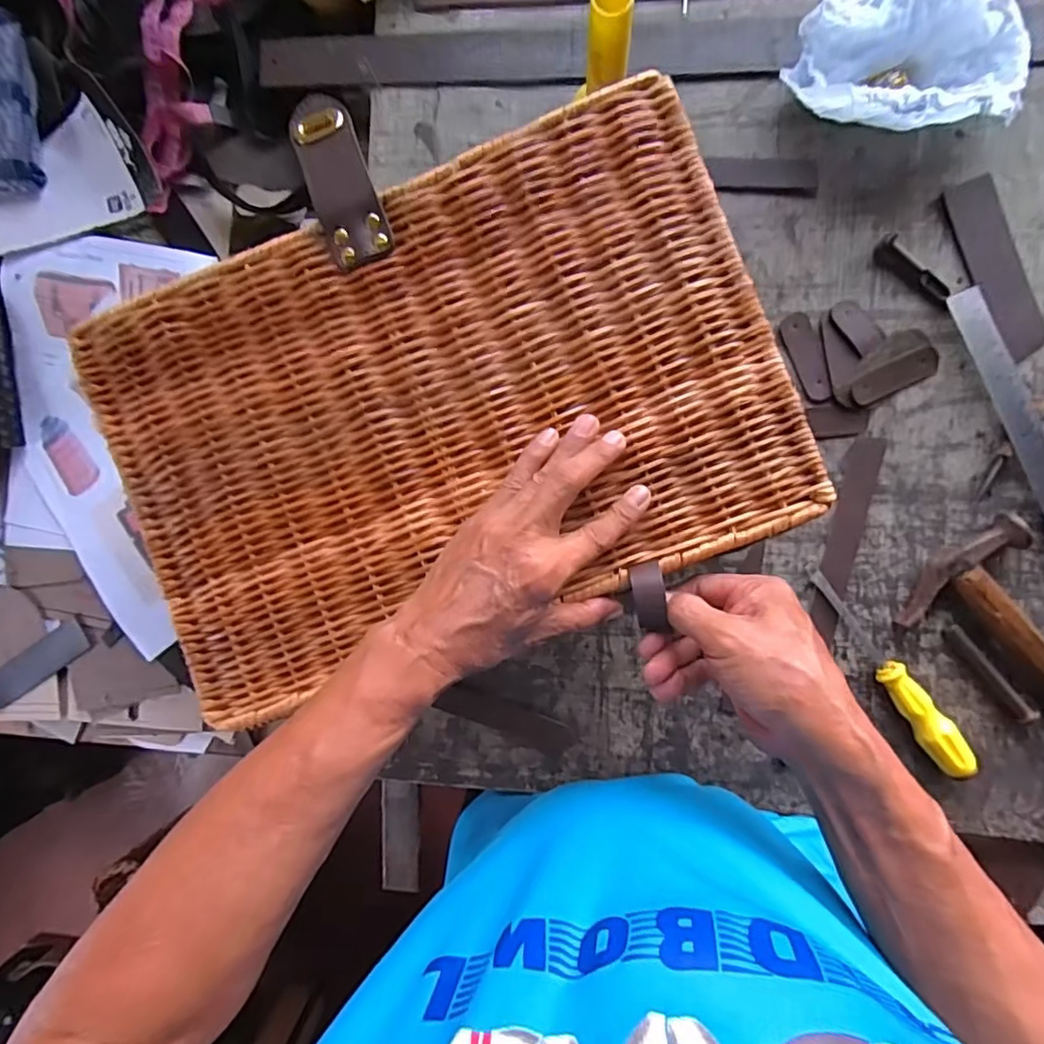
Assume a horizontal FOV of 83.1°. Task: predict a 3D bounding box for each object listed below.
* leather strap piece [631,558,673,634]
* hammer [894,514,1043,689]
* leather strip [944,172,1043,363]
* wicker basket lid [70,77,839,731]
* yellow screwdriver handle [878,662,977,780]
[{"bbox_3d":[0.075,0.044,0.350,0.018,0.008,0.040,-6,83,6],"label":"leather strap piece"},{"bbox_3d":[0.406,0.127,0.473,0.104,0.031,0.240,-31,88,6],"label":"hammer"},{"bbox_3d":[0.387,-0.207,0.478,0.041,0.010,0.147,-20,89,6],"label":"leather strip"},{"bbox_3d":[-0.058,-0.067,0.371,0.409,0.011,0.272,-20,89,6],"label":"wicker basket lid"},{"bbox_3d":[0.329,0.161,0.486,0.028,0.031,0.096,-37,88,5],"label":"yellow screwdriver handle"}]

